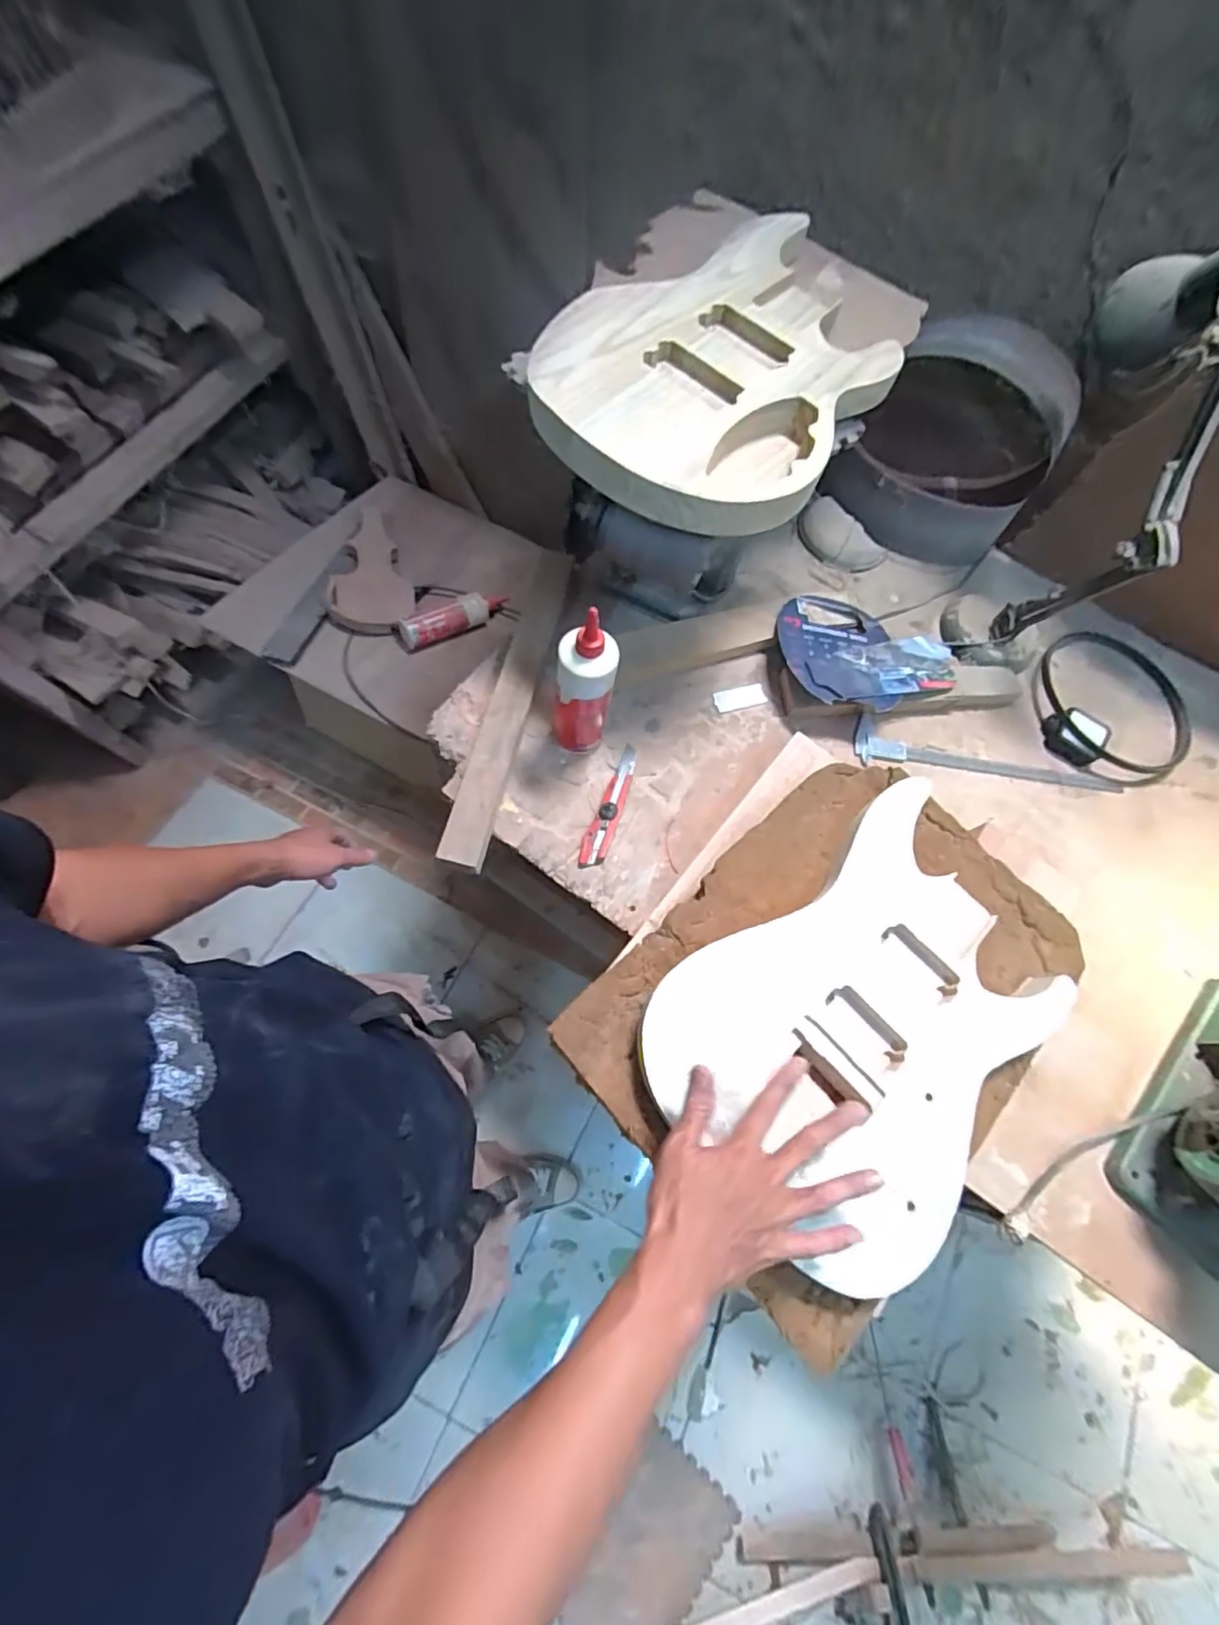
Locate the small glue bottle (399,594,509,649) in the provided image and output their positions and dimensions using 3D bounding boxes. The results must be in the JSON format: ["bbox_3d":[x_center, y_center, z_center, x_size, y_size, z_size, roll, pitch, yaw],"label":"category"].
[{"bbox_3d":[-0.332,-0.415,1.287,0.233,0.053,0.062,-32,73,-26],"label":"small glue bottle"}]

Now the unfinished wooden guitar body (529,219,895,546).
[{"bbox_3d":[0.135,-0.475,0.650,0.435,0.056,0.330,-38,77,-17],"label":"unfinished wooden guitar body"}]

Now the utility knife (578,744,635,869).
[{"bbox_3d":[0.004,-0.010,0.776,0.033,0.019,0.178,21,69,3],"label":"utility knife"}]

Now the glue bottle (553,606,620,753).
[{"bbox_3d":[-0.030,-0.139,0.711,0.075,0.226,0.057,1,69,-4],"label":"glue bottle"}]

